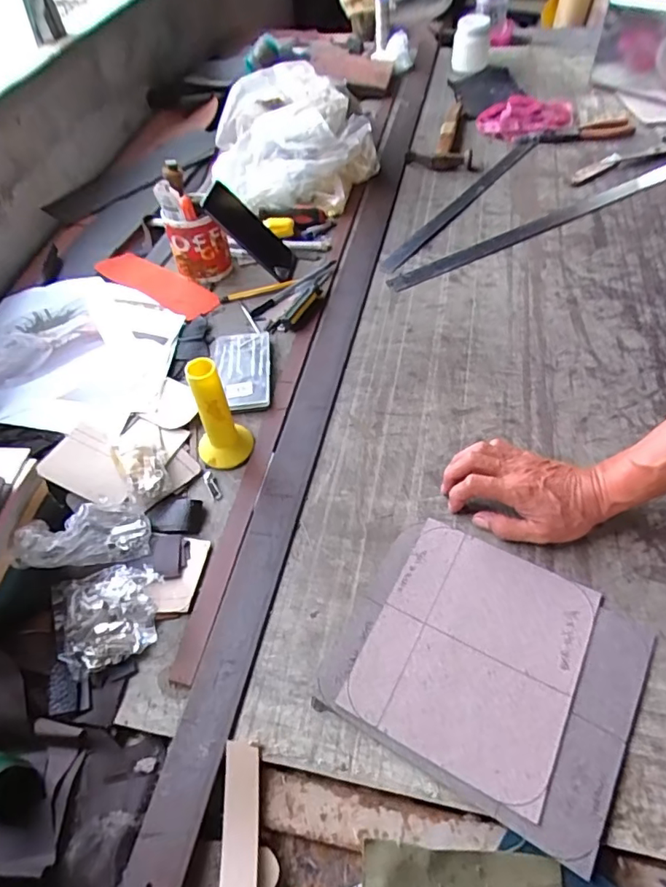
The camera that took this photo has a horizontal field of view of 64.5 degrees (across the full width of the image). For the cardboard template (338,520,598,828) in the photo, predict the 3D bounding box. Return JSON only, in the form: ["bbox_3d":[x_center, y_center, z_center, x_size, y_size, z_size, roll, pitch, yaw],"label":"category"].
[{"bbox_3d":[0.119,0.169,0.443,0.161,0.006,0.185,22,58,21],"label":"cardboard template"}]

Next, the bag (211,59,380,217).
[{"bbox_3d":[-0.064,-0.511,0.881,0.265,0.111,0.294,-7,53,0],"label":"bag"}]

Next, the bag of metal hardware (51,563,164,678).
[{"bbox_3d":[-0.198,0.149,0.465,0.094,0.026,0.084,-17,54,-8],"label":"bag of metal hardware"}]

